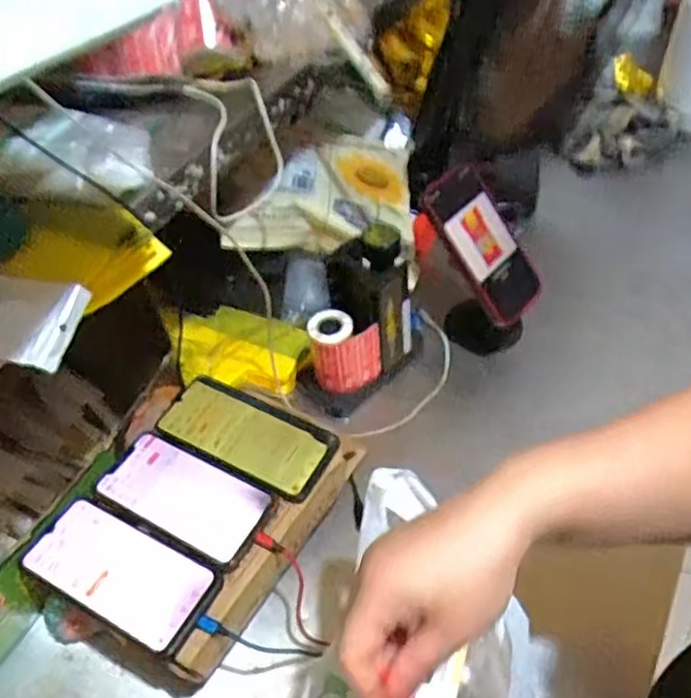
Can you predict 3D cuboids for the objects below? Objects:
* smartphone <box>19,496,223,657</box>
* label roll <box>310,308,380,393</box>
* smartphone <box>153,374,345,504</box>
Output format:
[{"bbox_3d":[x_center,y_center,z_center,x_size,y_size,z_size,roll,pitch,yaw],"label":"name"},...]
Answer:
[{"bbox_3d":[-0.185,0.181,0.541,0.158,0.012,0.075,18,51,21],"label":"smartphone"},{"bbox_3d":[0.002,0.005,0.734,0.073,0.095,0.043,-6,46,0],"label":"label roll"},{"bbox_3d":[-0.093,0.080,0.622,0.161,0.010,0.075,23,59,19],"label":"smartphone"}]

